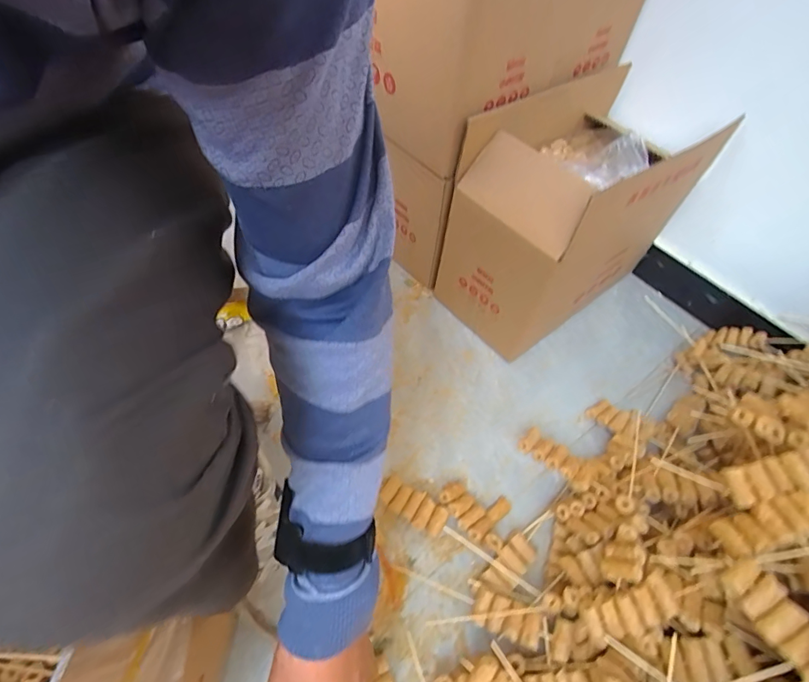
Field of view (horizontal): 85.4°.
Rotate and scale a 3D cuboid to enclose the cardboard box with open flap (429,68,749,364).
[{"bbox_3d":[0.254,-0.191,0.730,0.346,0.309,0.220,-32,62,-25],"label":"cardboard box with open flap"}]

